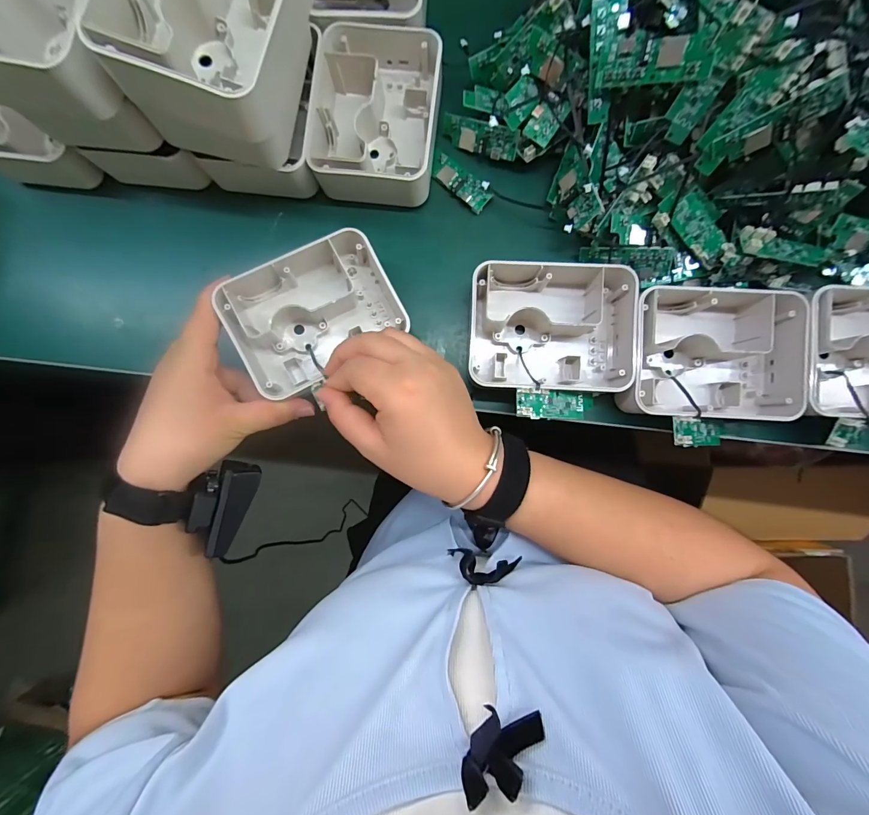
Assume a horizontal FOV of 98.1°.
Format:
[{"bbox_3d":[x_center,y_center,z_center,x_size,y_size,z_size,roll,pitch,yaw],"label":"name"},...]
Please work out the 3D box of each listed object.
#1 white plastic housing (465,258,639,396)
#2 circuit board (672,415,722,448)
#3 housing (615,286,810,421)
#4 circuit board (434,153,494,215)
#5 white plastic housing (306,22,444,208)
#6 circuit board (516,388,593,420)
[{"bbox_3d":[0.092,-0.068,0.310,0.133,0.037,0.107,2,86,2],"label":"white plastic housing"},{"bbox_3d":[0.210,0.020,0.297,0.058,0.010,0.023,6,86,-27],"label":"circuit board"},{"bbox_3d":[0.219,-0.046,0.302,0.125,0.041,0.104,3,86,2],"label":"housing"},{"bbox_3d":[0.022,-0.201,0.336,0.062,0.010,0.022,41,94,10],"label":"circuit board"},{"bbox_3d":[-0.048,-0.253,0.326,0.100,0.044,0.136,7,86,2],"label":"white plastic housing"},{"bbox_3d":[0.098,-0.002,0.301,0.071,0.008,0.023,2,86,-19],"label":"circuit board"}]

